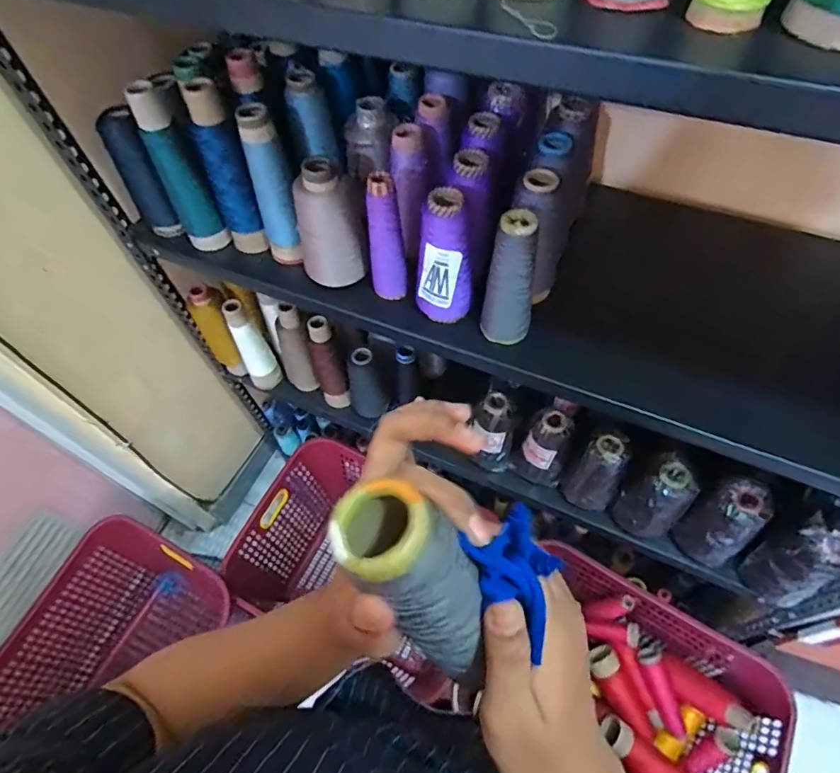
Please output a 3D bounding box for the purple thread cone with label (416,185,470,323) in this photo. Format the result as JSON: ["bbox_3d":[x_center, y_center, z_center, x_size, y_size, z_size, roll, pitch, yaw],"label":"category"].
[{"bbox_3d":[0.028,-0.154,0.622,0.074,0.164,0.058,-4,58,1],"label":"purple thread cone with label"}]

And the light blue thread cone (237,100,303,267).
[{"bbox_3d":[-0.193,-0.250,0.673,0.057,0.211,0.057,-21,59,-10],"label":"light blue thread cone"}]

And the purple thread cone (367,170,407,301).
[{"bbox_3d":[-0.045,-0.185,0.645,0.042,0.172,0.037,-8,58,-2],"label":"purple thread cone"}]

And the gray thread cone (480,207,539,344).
[{"bbox_3d":[0.109,-0.127,0.605,0.061,0.169,0.058,4,58,6],"label":"gray thread cone"}]

